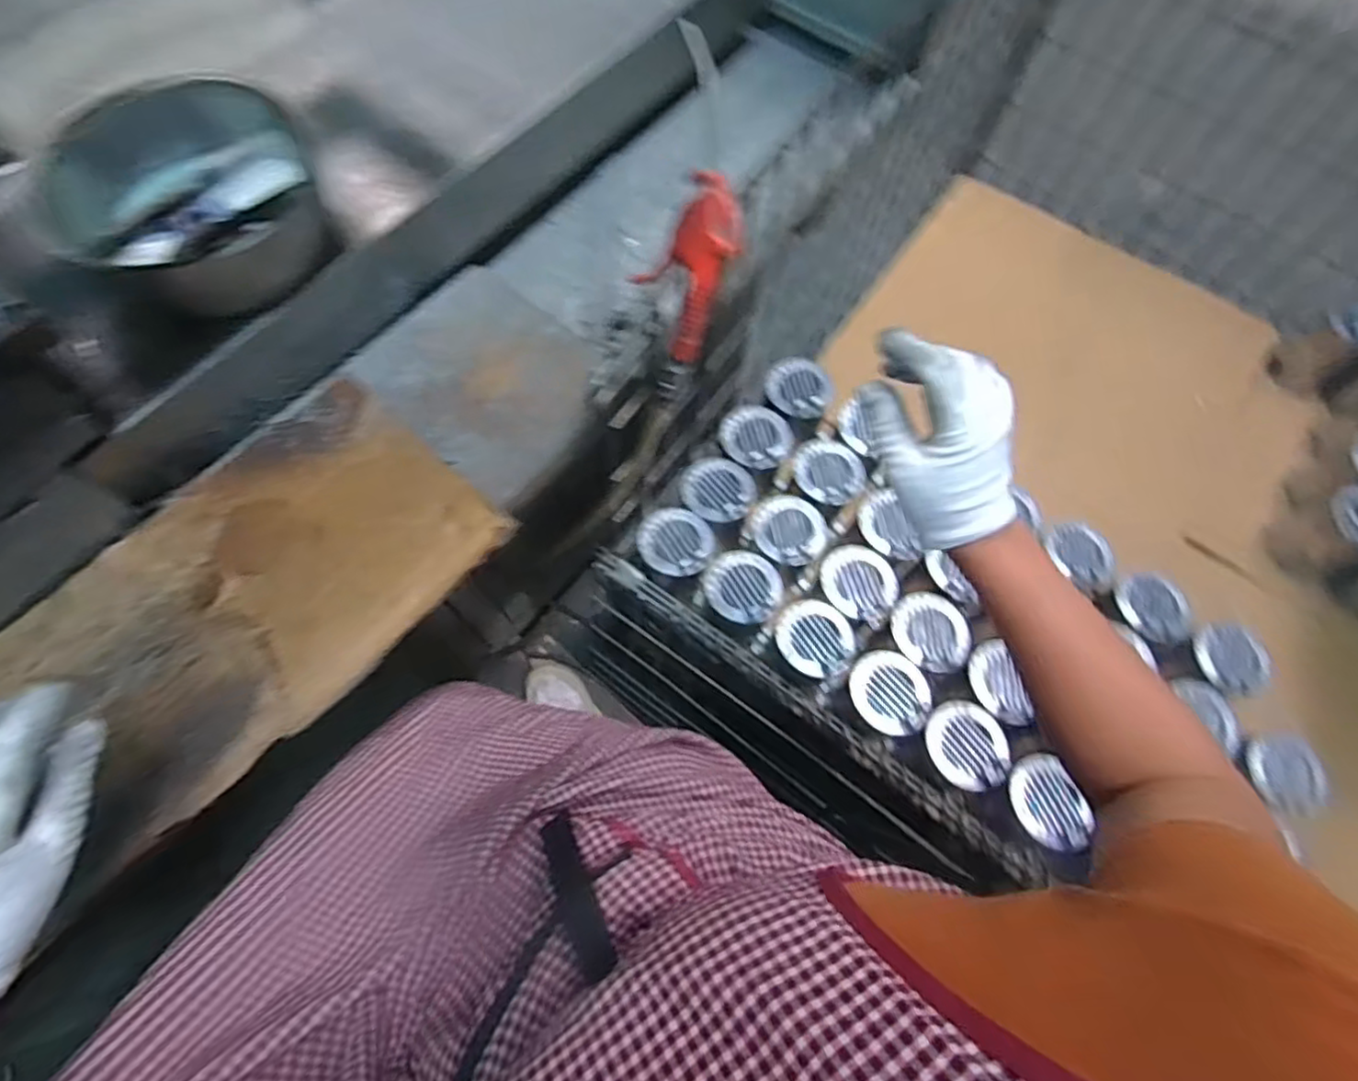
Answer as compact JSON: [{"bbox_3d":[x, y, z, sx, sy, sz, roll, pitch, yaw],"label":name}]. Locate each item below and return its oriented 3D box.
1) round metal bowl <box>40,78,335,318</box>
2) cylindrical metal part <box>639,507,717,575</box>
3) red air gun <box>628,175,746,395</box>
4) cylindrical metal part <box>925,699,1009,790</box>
[{"bbox_3d":[-0.361,-0.251,0.519,0.172,0.079,0.172,1,69,-3],"label":"round metal bowl"},{"bbox_3d":[-0.004,0.003,0.843,0.083,0.024,0.096,-40,61,-18],"label":"cylindrical metal part"},{"bbox_3d":[0.002,-0.185,0.522,0.069,0.176,0.029,21,48,5],"label":"red air gun"},{"bbox_3d":[0.310,0.225,0.752,0.084,0.041,0.090,1,69,-3],"label":"cylindrical metal part"}]

